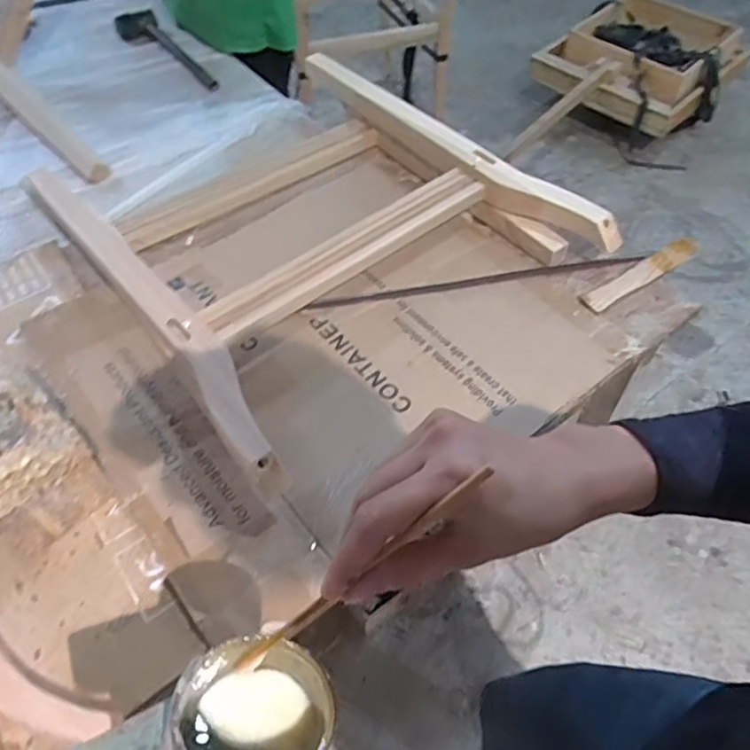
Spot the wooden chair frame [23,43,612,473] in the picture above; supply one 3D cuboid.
[{"bbox_3d":[-0.086,-0.211,0.852,0.549,0.096,0.592,-33,57,-22],"label":"wooden chair frame"}]

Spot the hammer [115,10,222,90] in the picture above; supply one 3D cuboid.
[{"bbox_3d":[-0.418,-0.652,1.241,0.089,0.046,0.342,-31,57,-20],"label":"hammer"}]

